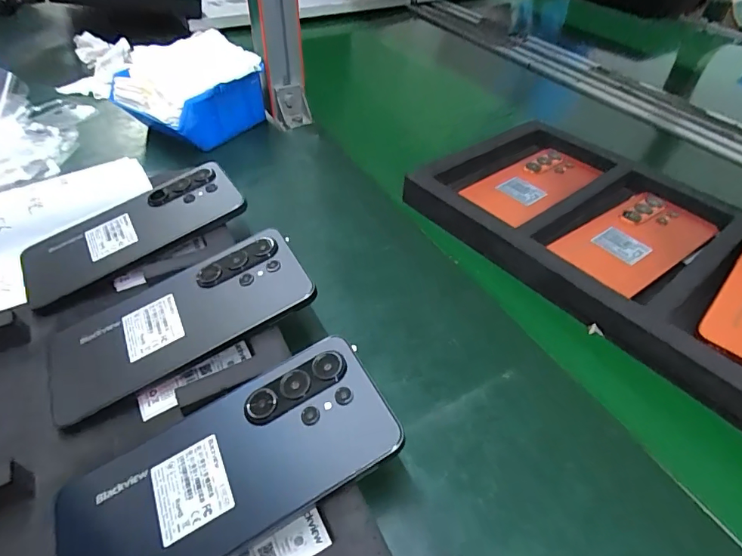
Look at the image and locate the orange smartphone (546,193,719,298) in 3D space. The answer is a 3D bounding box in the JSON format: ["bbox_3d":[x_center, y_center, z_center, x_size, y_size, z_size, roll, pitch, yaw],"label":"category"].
[{"bbox_3d":[0.230,-0.032,0.400,0.165,0.015,0.075,-27,52,-26],"label":"orange smartphone"}]

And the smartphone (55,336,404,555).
[{"bbox_3d":[-0.073,0.095,0.227,0.168,0.006,0.075,-29,52,-9],"label":"smartphone"}]

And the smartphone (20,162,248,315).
[{"bbox_3d":[-0.186,-0.038,0.356,0.165,0.009,0.074,-31,54,-14],"label":"smartphone"}]

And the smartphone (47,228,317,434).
[{"bbox_3d":[-0.124,0.026,0.297,0.167,0.009,0.076,-28,52,-10],"label":"smartphone"}]

